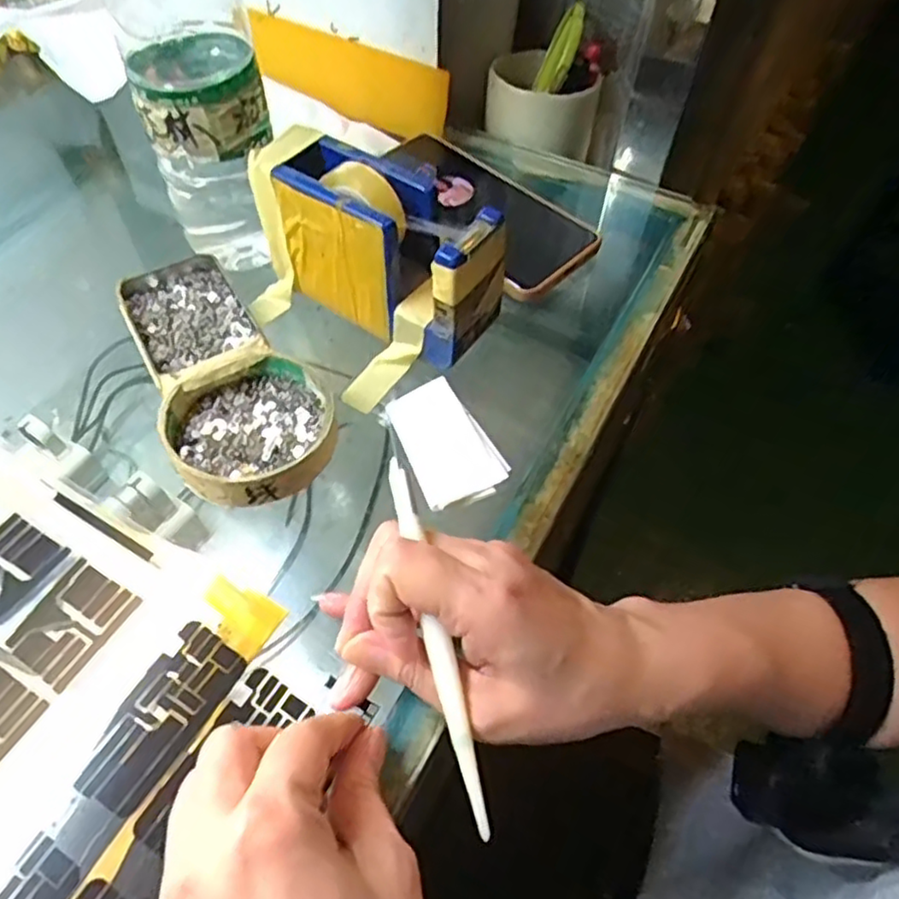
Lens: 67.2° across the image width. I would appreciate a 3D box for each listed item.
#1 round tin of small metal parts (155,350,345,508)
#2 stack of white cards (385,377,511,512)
[{"bbox_3d":[-0.097,-0.010,0.338,0.080,0.018,0.077,1,55,-1],"label":"round tin of small metal parts"},{"bbox_3d":[-0.002,-0.004,0.342,0.042,0.009,0.068,-21,58,-16],"label":"stack of white cards"}]

